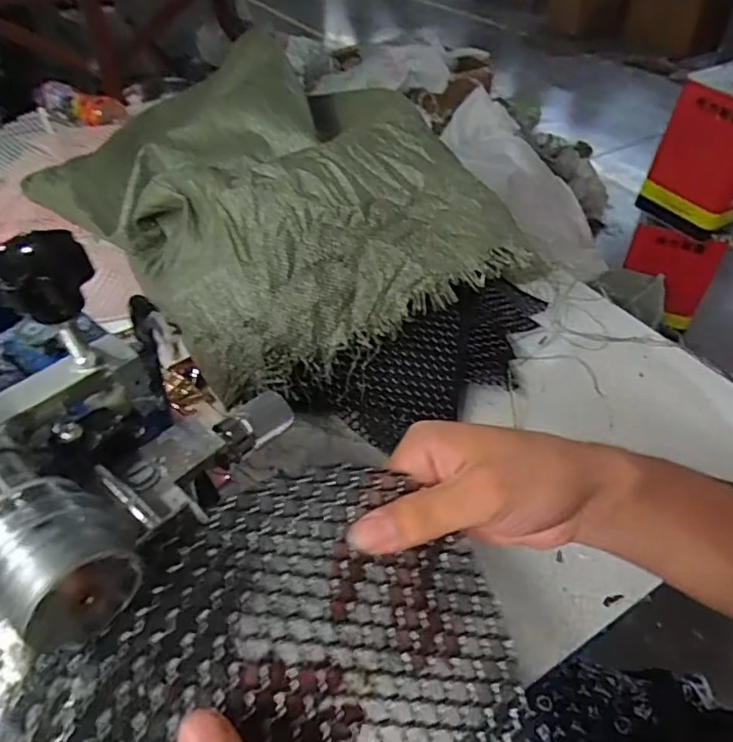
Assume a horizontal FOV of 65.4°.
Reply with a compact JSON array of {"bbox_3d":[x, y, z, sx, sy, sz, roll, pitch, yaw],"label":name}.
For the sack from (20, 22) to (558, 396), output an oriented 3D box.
[{"bbox_3d":[-0.144,-0.224,0.662,0.373,0.143,0.586,-23,48,-24],"label":"sack"}]

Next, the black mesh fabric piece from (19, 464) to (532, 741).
[{"bbox_3d":[-0.004,0.112,0.217,0.185,0.015,0.136,29,51,-4],"label":"black mesh fabric piece"}]

